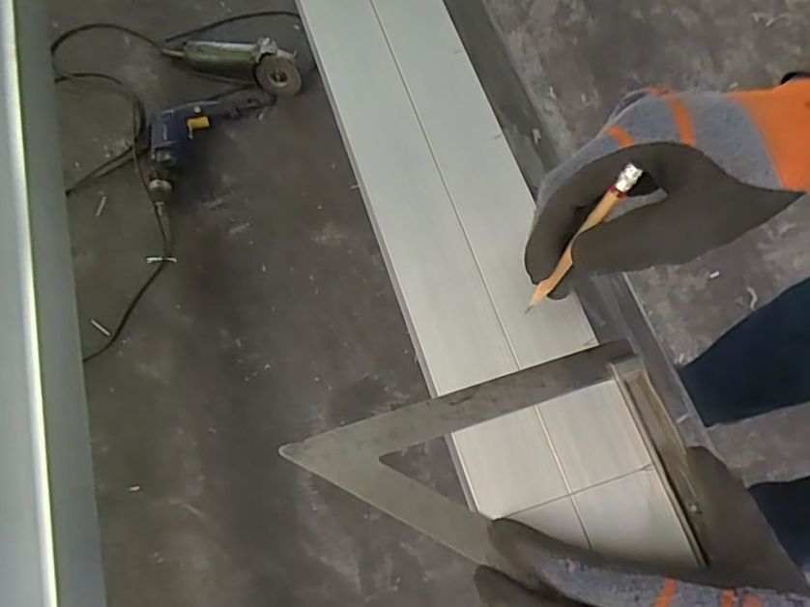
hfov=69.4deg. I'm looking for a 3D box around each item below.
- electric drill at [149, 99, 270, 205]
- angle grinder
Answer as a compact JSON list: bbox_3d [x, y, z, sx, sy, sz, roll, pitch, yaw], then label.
[{"bbox_3d":[-0.440,-0.364,1.217,0.137,0.062,0.332,36,76,13],"label":"electric drill"},{"bbox_3d":[-0.373,-0.539,1.259,0.326,0.081,0.095,19,73,8],"label":"angle grinder"}]

